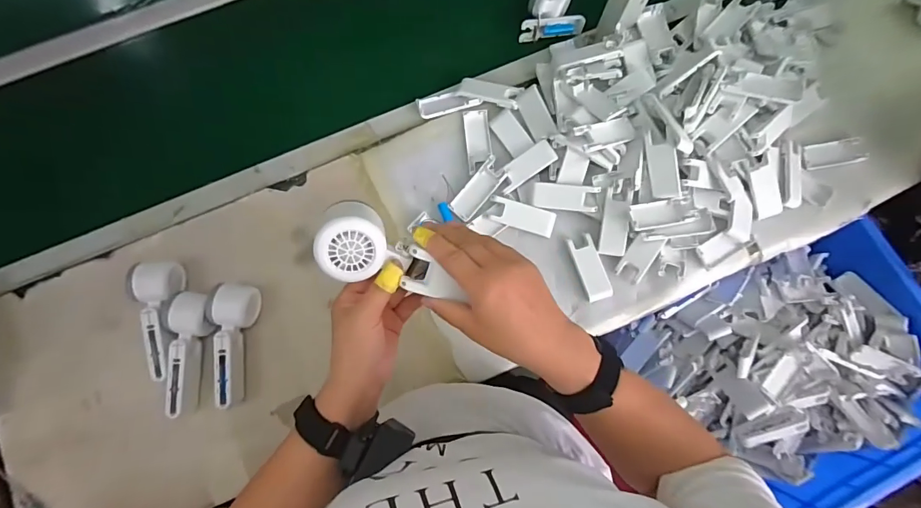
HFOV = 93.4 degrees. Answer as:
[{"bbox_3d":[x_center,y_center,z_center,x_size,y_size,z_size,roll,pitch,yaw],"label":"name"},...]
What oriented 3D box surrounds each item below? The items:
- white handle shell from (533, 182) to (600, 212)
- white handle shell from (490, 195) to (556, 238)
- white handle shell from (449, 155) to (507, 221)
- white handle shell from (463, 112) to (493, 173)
[{"bbox_3d":[0.162,-0.089,0.663,0.095,0.021,0.037,8,83,-3],"label":"white handle shell"},{"bbox_3d":[0.097,-0.059,0.674,0.102,0.010,0.040,18,79,3],"label":"white handle shell"},{"bbox_3d":[0.028,-0.101,0.676,0.041,0.015,0.104,42,81,8],"label":"white handle shell"},{"bbox_3d":[0.029,-0.182,0.698,0.040,0.010,0.102,-5,79,-1],"label":"white handle shell"}]

